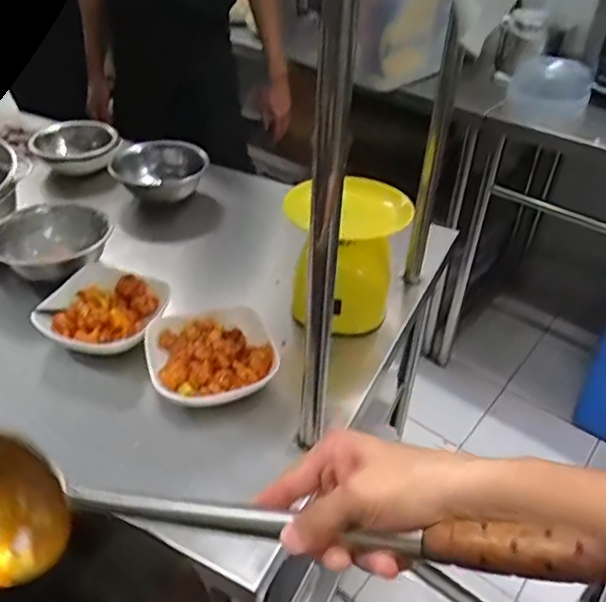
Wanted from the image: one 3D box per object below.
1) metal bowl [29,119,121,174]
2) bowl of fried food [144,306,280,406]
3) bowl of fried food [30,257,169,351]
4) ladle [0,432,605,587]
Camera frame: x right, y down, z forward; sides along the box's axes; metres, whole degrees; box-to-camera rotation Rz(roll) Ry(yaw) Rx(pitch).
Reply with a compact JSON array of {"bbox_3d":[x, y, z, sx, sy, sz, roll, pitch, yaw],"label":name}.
[{"bbox_3d":[-0.431,-0.275,1.101,0.157,0.073,0.172,1,39,-1],"label":"metal bowl"},{"bbox_3d":[-0.112,0.066,0.712,0.150,0.054,0.148,1,39,-1],"label":"bowl of fried food"},{"bbox_3d":[-0.260,0.012,0.770,0.141,0.047,0.151,1,39,-1],"label":"bowl of fried food"},{"bbox_3d":[-0.080,0.172,0.407,0.501,0.103,0.076,-5,34,23],"label":"ladle"}]

